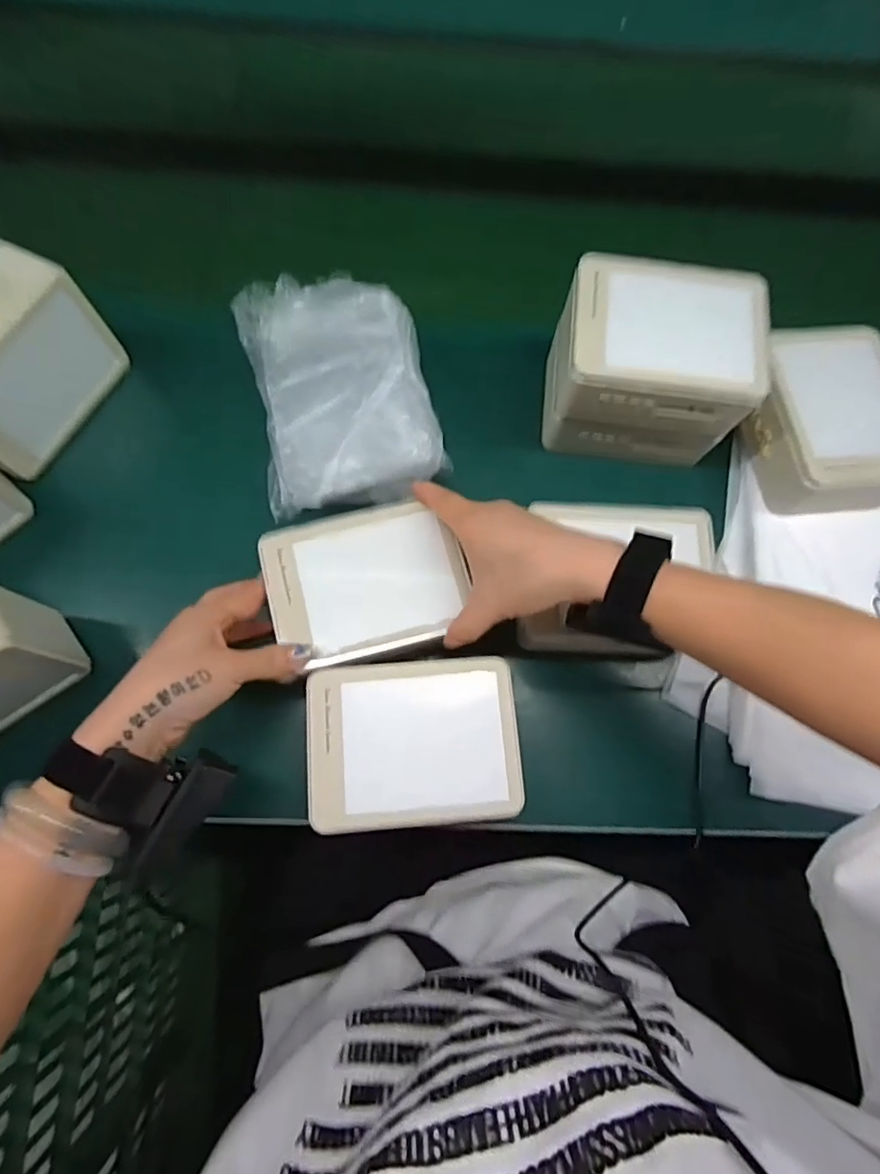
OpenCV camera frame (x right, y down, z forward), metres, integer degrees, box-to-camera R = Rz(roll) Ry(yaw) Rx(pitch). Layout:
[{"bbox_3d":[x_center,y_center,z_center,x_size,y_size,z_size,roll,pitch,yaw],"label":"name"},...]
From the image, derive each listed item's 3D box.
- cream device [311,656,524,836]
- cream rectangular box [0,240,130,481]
[{"bbox_3d":[-0.017,0.104,0.382,0.137,0.013,0.106,-4,73,-4],"label":"cream device"},{"bbox_3d":[-0.328,-0.170,0.440,0.062,0.102,0.141,26,74,6],"label":"cream rectangular box"}]

